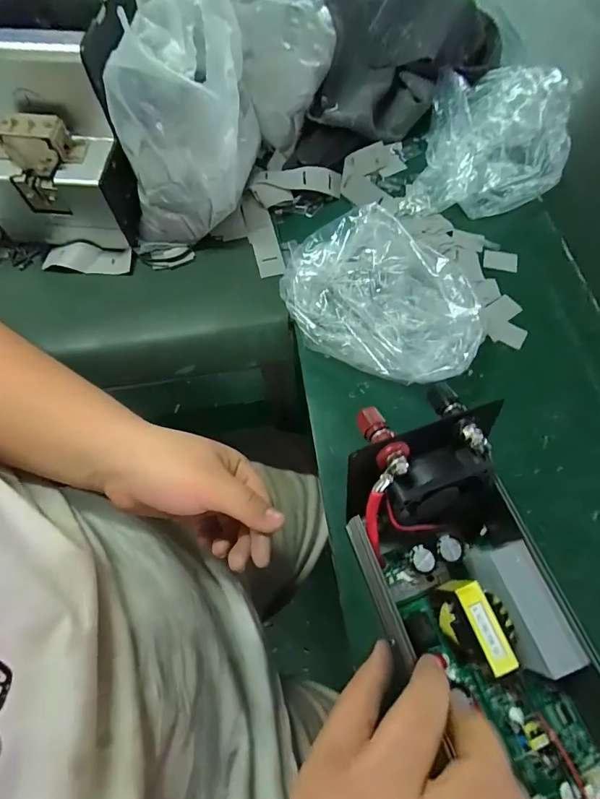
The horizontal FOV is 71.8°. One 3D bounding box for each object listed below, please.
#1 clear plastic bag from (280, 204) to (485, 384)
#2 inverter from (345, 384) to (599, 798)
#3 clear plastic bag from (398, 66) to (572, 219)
[{"bbox_3d":[0.067,-0.091,0.366,0.179,0.056,0.125,24,68,9],"label":"clear plastic bag"},{"bbox_3d":[0.119,0.165,0.235,0.114,0.106,0.318,-25,80,-7],"label":"inverter"},{"bbox_3d":[0.206,-0.271,0.427,0.147,0.067,0.186,18,65,5],"label":"clear plastic bag"}]

